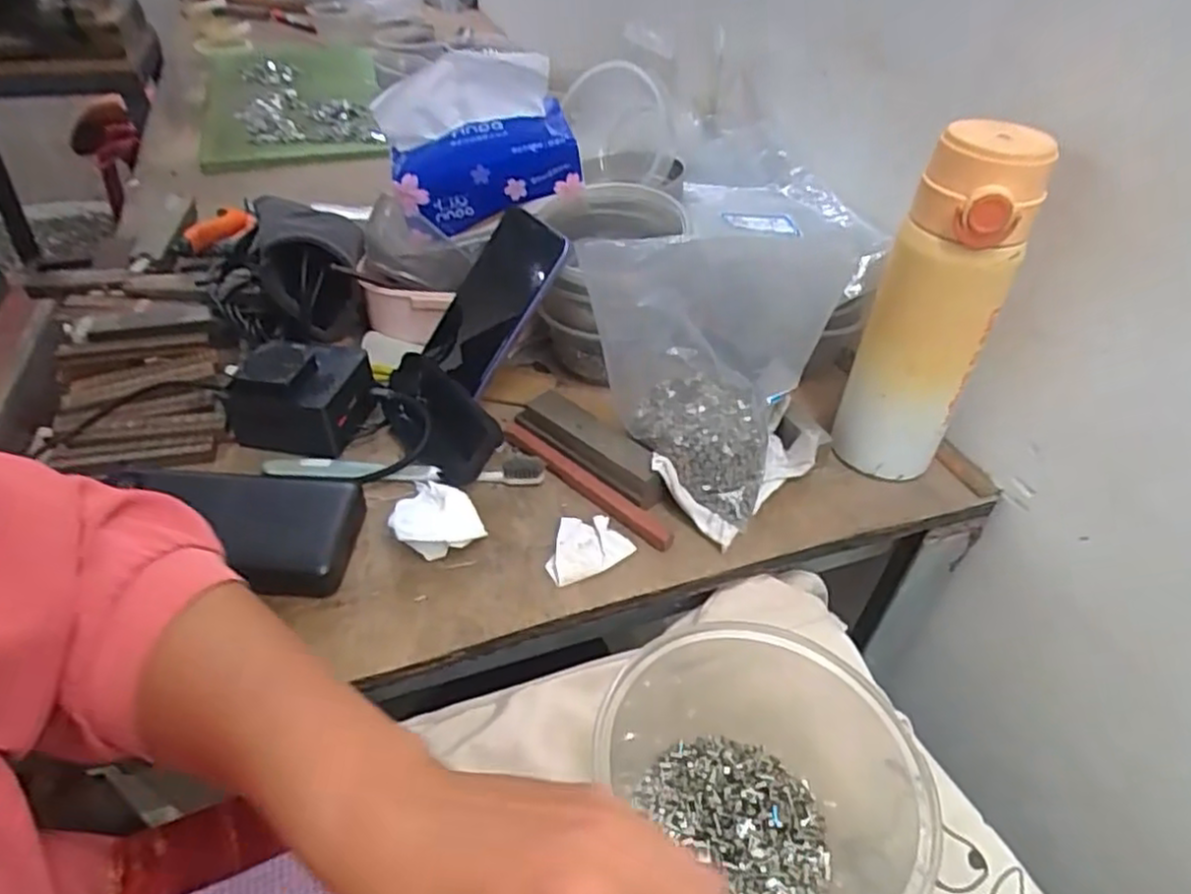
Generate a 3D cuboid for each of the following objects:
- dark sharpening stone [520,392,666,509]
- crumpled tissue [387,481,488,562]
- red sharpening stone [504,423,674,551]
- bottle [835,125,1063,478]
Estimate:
[{"bbox_3d":[-0.002,0.001,0.479,0.116,0.029,0.029,31,51,27],"label":"dark sharpening stone"},{"bbox_3d":[-0.095,0.042,0.440,0.053,0.026,0.058,0,44,-1],"label":"crumpled tissue"},{"bbox_3d":[-0.010,0.023,0.469,0.147,0.011,0.013,35,53,29],"label":"red sharpening stone"},{"bbox_3d":[0.205,-0.076,0.438,0.067,0.214,0.056,22,45,20],"label":"bottle"}]

